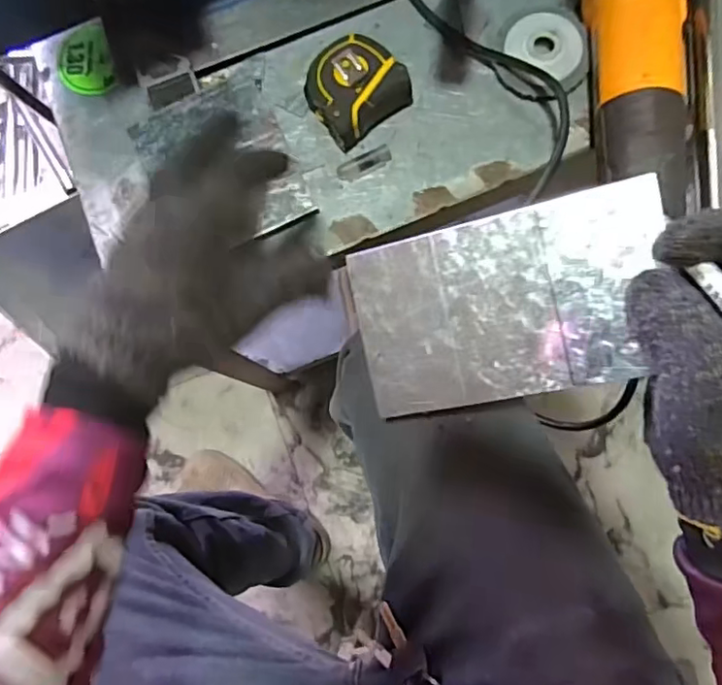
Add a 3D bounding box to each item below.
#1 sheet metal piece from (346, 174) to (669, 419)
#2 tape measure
[{"bbox_3d":[0.078,-0.019,0.322,0.160,0.004,0.098,-12,91,19],"label":"sheet metal piece"},{"bbox_3d":[-0.006,-0.203,0.469,0.073,0.031,0.066,-38,79,-2],"label":"tape measure"}]

